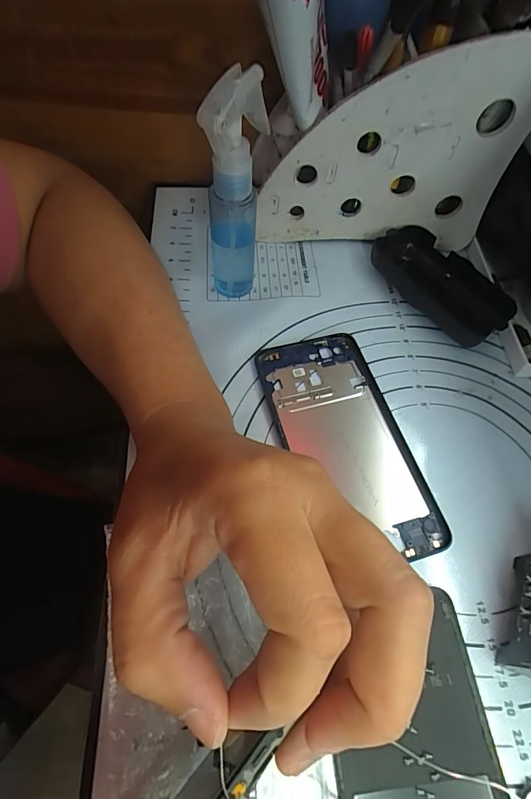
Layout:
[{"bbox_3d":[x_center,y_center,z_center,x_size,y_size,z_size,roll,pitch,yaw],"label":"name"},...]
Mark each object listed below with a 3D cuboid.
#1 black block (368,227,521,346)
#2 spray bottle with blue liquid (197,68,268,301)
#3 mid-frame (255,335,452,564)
[{"bbox_3d":[0.131,-0.088,0.301,0.044,0.029,0.107,-30,66,-18],"label":"black block"},{"bbox_3d":[-0.019,-0.122,0.249,0.034,0.132,0.037,-2,61,-4],"label":"spray bottle with blue liquid"},{"bbox_3d":[0.050,0.024,0.251,0.073,0.005,0.151,-15,63,-11],"label":"mid-frame"}]

